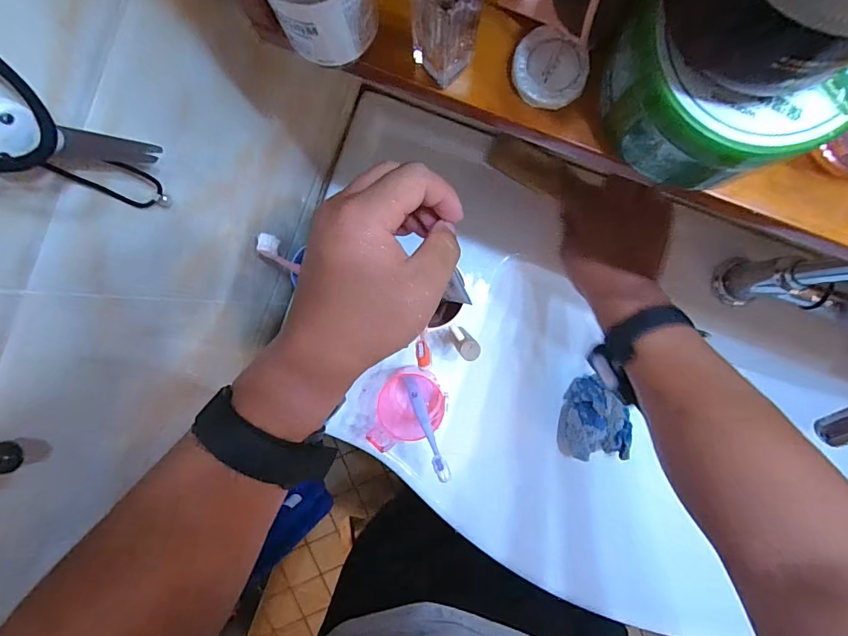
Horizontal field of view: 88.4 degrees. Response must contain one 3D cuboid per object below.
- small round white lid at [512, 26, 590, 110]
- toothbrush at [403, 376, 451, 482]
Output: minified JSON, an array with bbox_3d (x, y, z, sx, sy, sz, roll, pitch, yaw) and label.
[{"bbox_3d":[0.065,-0.128,0.224,0.039,0.007,0.035,28,91,0],"label":"small round white lid"},{"bbox_3d":[0.001,0.112,0.459,0.013,0.132,0.014,-27,130,1],"label":"toothbrush"}]

